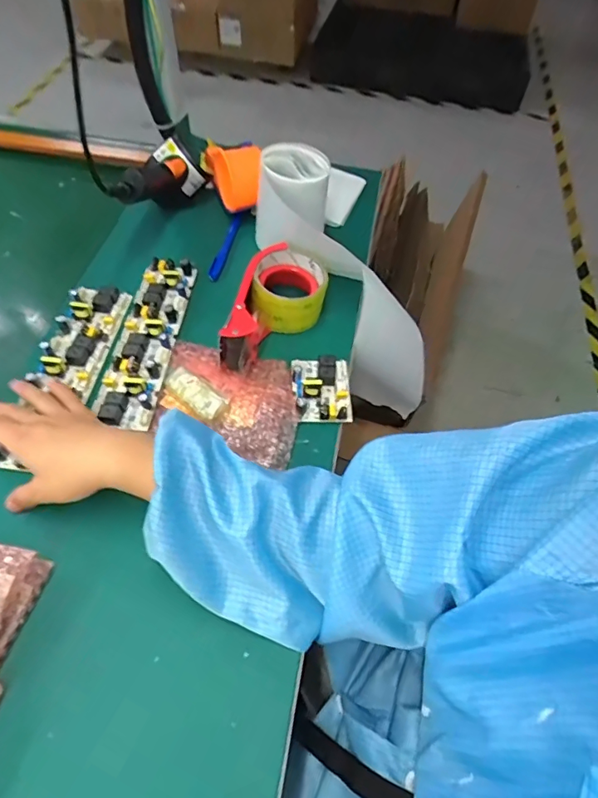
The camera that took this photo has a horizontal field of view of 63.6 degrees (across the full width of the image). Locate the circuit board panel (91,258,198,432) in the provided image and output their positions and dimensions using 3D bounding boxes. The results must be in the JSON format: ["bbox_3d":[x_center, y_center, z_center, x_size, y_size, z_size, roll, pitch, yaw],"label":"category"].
[{"bbox_3d":[-0.168,-0.075,0.540,0.059,0.020,0.231,6,56,1],"label":"circuit board panel"}]

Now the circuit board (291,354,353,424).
[{"bbox_3d":[0.024,-0.014,0.518,0.061,0.023,0.079,1,56,-2],"label":"circuit board"}]

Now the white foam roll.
[{"bbox_3d":[0.066,-0.138,0.615,0.100,0.138,0.377,-43,109,-26],"label":"white foam roll"}]

